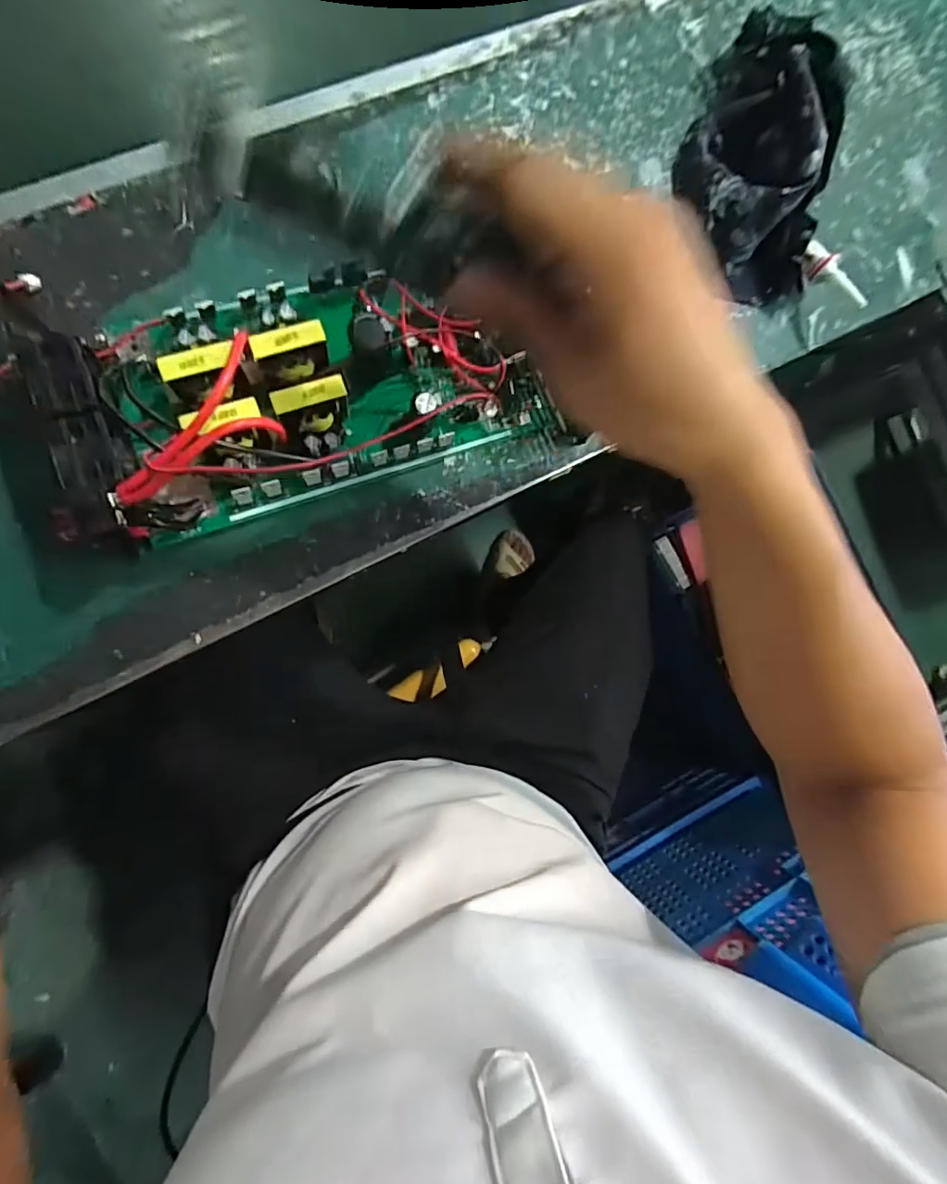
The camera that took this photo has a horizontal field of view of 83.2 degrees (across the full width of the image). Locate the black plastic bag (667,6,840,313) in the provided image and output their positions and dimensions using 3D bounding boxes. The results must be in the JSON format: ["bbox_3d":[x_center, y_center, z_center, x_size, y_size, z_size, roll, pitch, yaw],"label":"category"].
[{"bbox_3d":[0.192,-0.301,0.358,0.090,0.063,0.183,-10,89,-9],"label":"black plastic bag"}]

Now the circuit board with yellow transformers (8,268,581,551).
[{"bbox_3d":[-0.093,-0.125,0.308,0.265,0.060,0.130,-18,91,-9],"label":"circuit board with yellow transformers"}]

